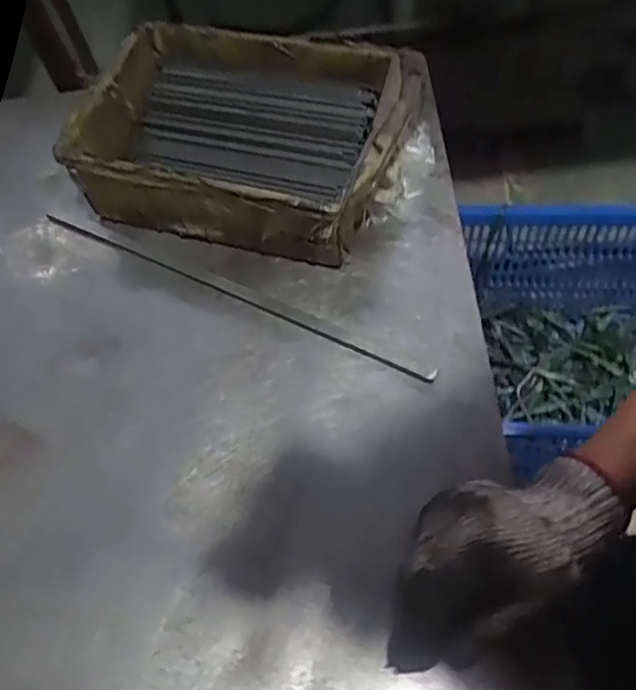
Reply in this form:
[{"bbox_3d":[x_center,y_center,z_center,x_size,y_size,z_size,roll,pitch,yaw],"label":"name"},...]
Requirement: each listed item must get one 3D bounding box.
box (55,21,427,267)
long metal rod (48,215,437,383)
[{"bbox_3d":[-0.059,-0.178,0.541,0.255,0.079,0.191,16,61,13],"label":"box"},{"bbox_3d":[-0.076,-0.044,0.502,0.363,0.009,0.009,24,63,17],"label":"long metal rod"}]

